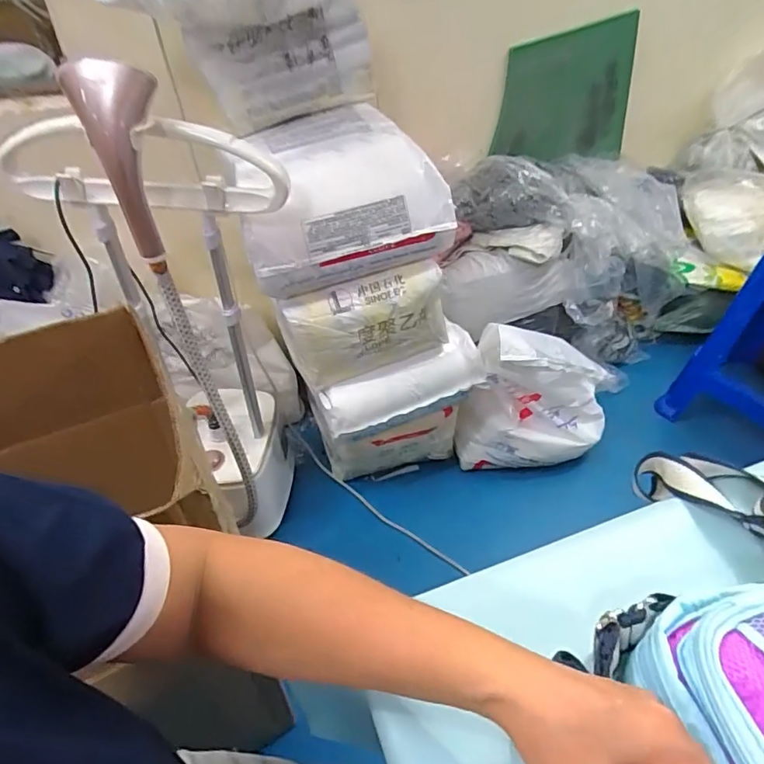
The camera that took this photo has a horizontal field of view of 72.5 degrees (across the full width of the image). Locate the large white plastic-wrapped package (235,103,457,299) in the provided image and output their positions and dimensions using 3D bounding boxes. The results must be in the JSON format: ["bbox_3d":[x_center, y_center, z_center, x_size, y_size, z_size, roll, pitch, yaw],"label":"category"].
[{"bbox_3d":[-0.085,-0.337,0.976,0.375,0.226,0.258,-17,43,-17],"label":"large white plastic-wrapped package"}]

